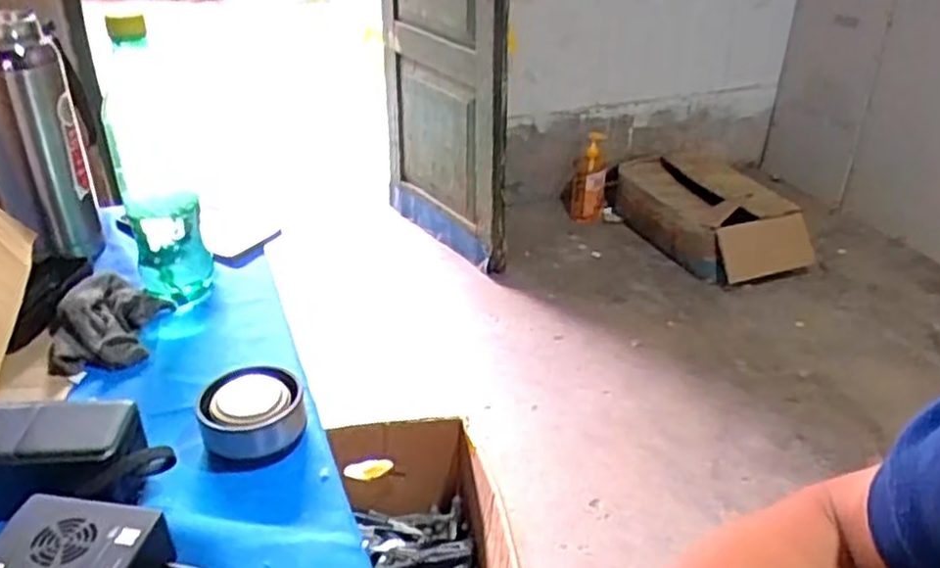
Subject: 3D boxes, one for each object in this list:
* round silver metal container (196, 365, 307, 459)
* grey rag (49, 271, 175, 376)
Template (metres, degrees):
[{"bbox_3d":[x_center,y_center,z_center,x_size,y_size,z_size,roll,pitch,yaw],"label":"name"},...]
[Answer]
[{"bbox_3d":[-0.144,0.085,0.498,0.065,0.039,0.057,-17,34,-28],"label":"round silver metal container"},{"bbox_3d":[-0.295,0.030,0.605,0.079,0.033,0.103,-2,30,-6],"label":"grey rag"}]

